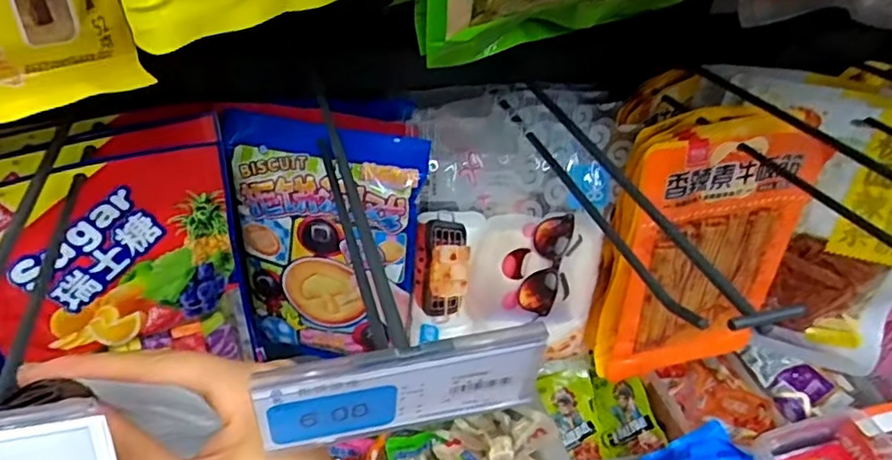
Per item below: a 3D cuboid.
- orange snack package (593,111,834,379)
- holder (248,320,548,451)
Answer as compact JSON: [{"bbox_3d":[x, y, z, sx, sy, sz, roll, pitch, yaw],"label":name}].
[{"bbox_3d":[0.217,0.022,0.508,0.166,0.233,0.045,-7,35,-9],"label":"orange snack package"},{"bbox_3d":[-0.013,0.055,0.215,0.098,0.041,0.008,-6,41,-16],"label":"holder"}]

